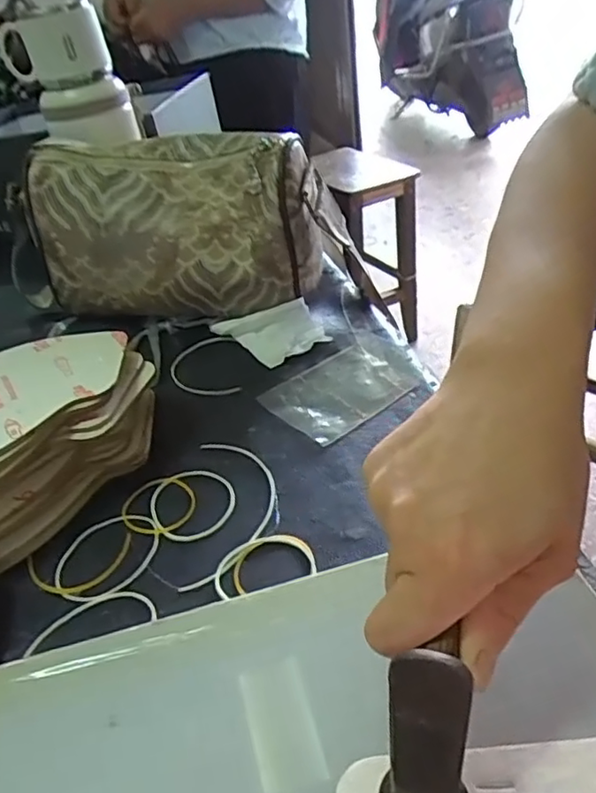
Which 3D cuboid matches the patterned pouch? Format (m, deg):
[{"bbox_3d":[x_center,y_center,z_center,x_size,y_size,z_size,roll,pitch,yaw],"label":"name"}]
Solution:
[{"bbox_3d":[-0.096,-0.127,0.519,0.247,0.147,0.080,-1,36,9],"label":"patterned pouch"}]

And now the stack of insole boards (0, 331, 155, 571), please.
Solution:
[{"bbox_3d":[-0.175,0.024,0.397,0.109,0.068,0.159,21,45,35],"label":"stack of insole boards"}]

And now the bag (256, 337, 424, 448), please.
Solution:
[{"bbox_3d":[0.035,-0.009,0.452,0.109,0.009,0.074,-30,41,-28],"label":"bag"}]

